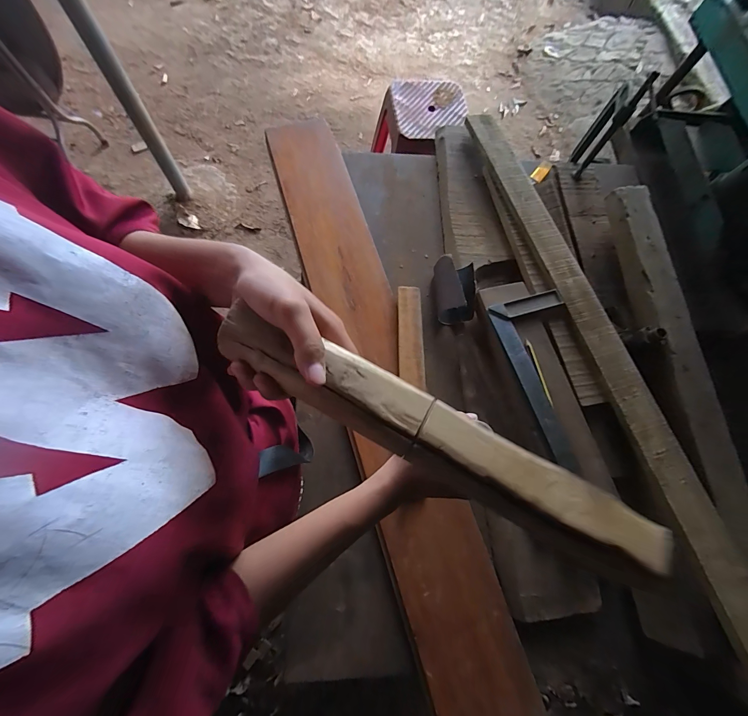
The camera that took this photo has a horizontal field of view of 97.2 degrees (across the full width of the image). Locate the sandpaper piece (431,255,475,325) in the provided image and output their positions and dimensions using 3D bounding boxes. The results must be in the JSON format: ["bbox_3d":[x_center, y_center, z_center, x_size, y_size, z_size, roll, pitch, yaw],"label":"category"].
[{"bbox_3d":[0.134,-0.114,0.548,0.065,0.049,0.106,0,73,-4],"label":"sandpaper piece"}]

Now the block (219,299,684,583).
[{"bbox_3d":[0.033,0.048,0.214,0.297,0.025,0.041,28,73,7],"label":"block"}]

